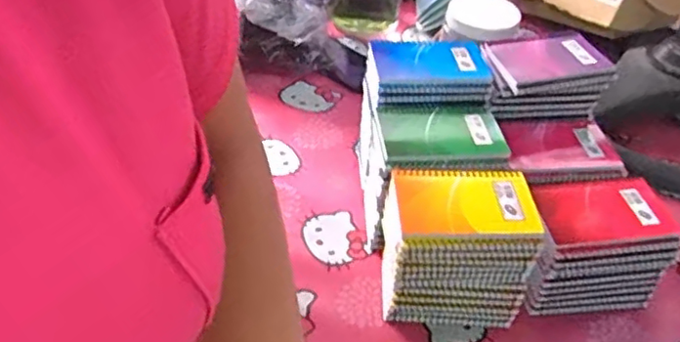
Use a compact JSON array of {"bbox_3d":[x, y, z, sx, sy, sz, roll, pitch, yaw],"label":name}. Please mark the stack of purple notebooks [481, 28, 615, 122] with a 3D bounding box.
[{"bbox_3d":[0.244,-0.117,0.752,0.149,0.061,0.101,-9,44,-13],"label":"stack of purple notebooks"}]

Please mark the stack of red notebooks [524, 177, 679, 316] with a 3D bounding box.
[{"bbox_3d":[0.264,0.078,0.652,0.145,0.111,0.105,2,43,-2],"label":"stack of red notebooks"}]

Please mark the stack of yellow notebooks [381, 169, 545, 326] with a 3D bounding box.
[{"bbox_3d":[0.114,0.079,0.621,0.133,0.137,0.093,1,43,-2],"label":"stack of yellow notebooks"}]

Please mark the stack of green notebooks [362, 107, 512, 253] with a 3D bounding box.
[{"bbox_3d":[0.103,0.003,0.705,0.140,0.139,0.129,2,43,-1],"label":"stack of green notebooks"}]

